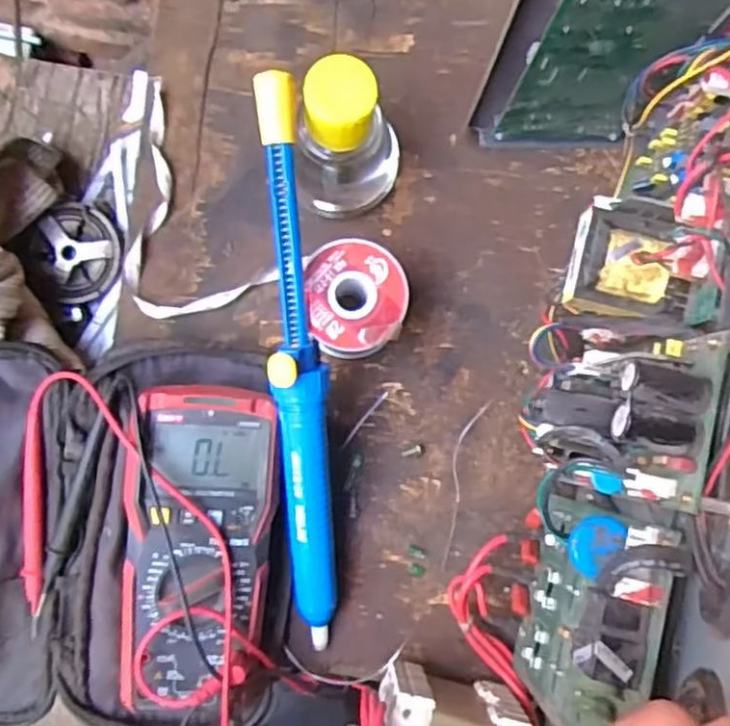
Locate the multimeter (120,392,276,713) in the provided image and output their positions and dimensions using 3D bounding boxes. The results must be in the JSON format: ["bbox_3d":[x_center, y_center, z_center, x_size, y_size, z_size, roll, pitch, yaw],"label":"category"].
[{"bbox_3d":[-0.097,0.110,0.400,0.083,0.041,0.194,6,85,-3],"label":"multimeter"}]

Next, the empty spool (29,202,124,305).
[{"bbox_3d":[-0.190,-0.072,0.455,0.057,0.013,0.063,26,84,-1],"label":"empty spool"}]

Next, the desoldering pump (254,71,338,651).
[{"bbox_3d":[-0.037,0.014,0.384,0.028,0.029,0.325,-4,102,-4],"label":"desoldering pump"}]

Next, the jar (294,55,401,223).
[{"bbox_3d":[-0.011,-0.129,0.411,0.065,0.109,0.055,15,84,-2],"label":"jar"}]

